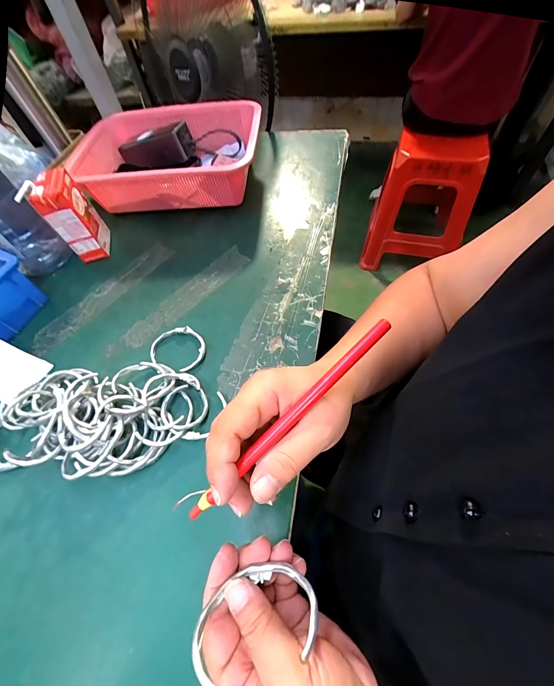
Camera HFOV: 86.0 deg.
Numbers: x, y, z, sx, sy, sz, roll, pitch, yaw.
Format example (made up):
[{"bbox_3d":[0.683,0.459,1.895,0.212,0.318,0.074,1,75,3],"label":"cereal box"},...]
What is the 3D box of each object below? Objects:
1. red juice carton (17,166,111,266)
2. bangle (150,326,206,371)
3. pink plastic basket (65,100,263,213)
[{"bbox_3d":[-0.295,-0.181,0.431,0.048,0.114,0.072,-14,57,-3],"label":"red juice carton"},{"bbox_3d":[-0.116,0.004,0.358,0.065,0.009,0.057,14,60,14],"label":"bangle"},{"bbox_3d":[-0.180,-0.311,0.507,0.301,0.097,0.199,0,57,6],"label":"pink plastic basket"}]

